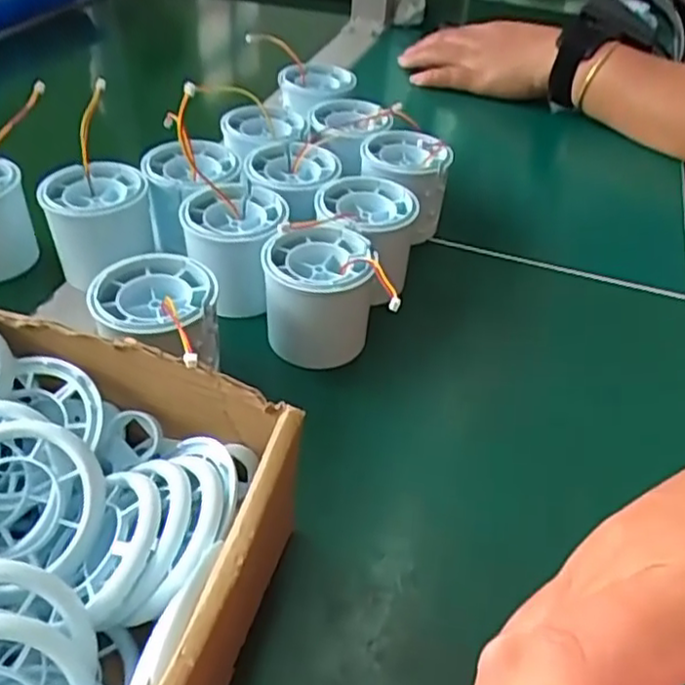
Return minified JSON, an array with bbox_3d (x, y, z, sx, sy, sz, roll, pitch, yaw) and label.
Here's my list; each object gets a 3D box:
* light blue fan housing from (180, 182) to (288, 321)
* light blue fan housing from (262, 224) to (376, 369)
[{"bbox_3d":[-0.056,-0.049,0.366,0.054,0.049,0.061,-3,42,-7],"label":"light blue fan housing"},{"bbox_3d":[-0.011,-0.022,0.342,0.051,0.054,0.050,2,42,-2],"label":"light blue fan housing"}]

